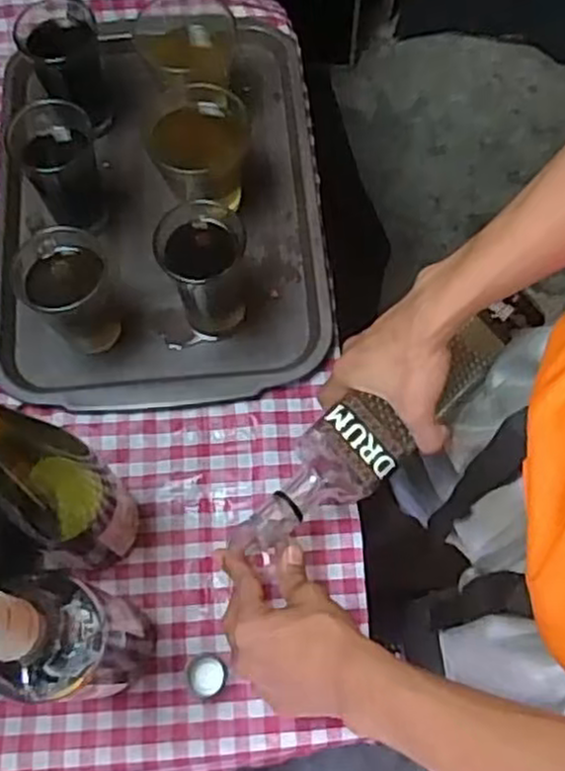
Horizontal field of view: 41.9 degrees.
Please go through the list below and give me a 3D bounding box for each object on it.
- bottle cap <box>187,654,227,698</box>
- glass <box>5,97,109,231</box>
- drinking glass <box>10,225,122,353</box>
[{"bbox_3d":[-0.057,0.220,0.559,0.030,0.011,0.029,-4,68,-1],"label":"bottle cap"},{"bbox_3d":[-0.193,-0.191,0.656,0.067,0.121,0.074,-23,70,-8],"label":"glass"},{"bbox_3d":[-0.177,-0.078,0.618,0.072,0.102,0.074,0,68,0],"label":"drinking glass"}]

